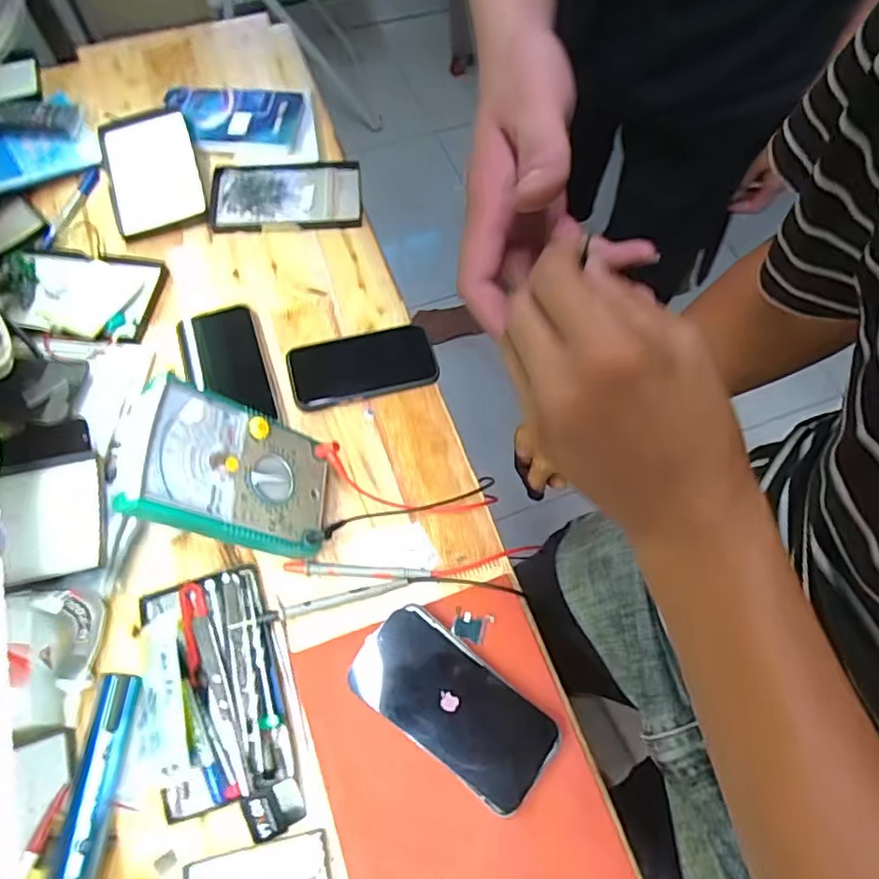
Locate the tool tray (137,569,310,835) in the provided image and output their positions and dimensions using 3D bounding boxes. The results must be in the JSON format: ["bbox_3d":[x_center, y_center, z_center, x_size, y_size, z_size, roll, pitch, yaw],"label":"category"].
[{"bbox_3d":[-0.175,0.203,0.474,0.098,0.018,0.200,-15,64,-11],"label":"tool tray"}]

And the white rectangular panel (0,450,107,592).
[{"bbox_3d":[-0.325,0.065,0.502,0.083,0.012,0.109,-15,66,-8],"label":"white rectangular panel"}]

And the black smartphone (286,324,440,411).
[{"bbox_3d":[-0.080,-0.079,0.625,0.148,0.014,0.077,-10,63,-9],"label":"black smartphone"}]

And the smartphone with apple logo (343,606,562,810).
[{"bbox_3d":[0.012,0.207,0.474,0.163,0.012,0.081,37,67,8],"label":"smartphone with apple logo"}]

